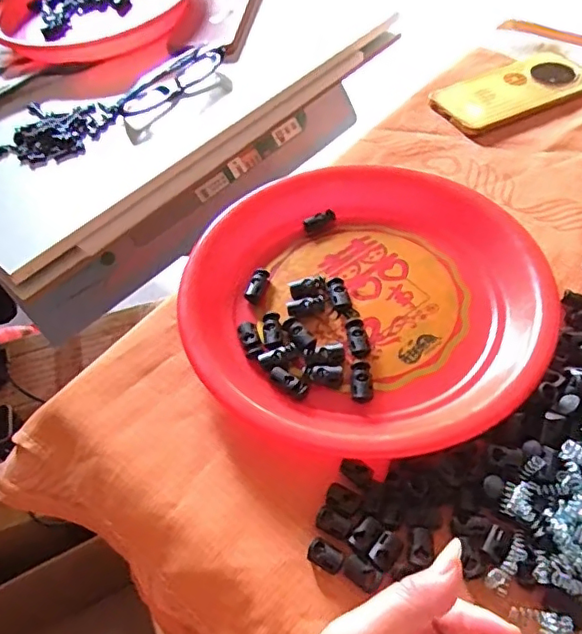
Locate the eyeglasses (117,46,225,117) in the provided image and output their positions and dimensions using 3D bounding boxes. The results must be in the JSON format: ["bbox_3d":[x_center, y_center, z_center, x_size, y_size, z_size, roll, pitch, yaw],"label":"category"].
[{"bbox_3d":[-0.122,-0.244,0.579,0.029,0.023,0.136,33,64,25],"label":"eyeglasses"}]

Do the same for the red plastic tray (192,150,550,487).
[{"bbox_3d":[0.051,-0.019,0.410,0.252,0.025,0.244,27,62,22],"label":"red plastic tray"}]

